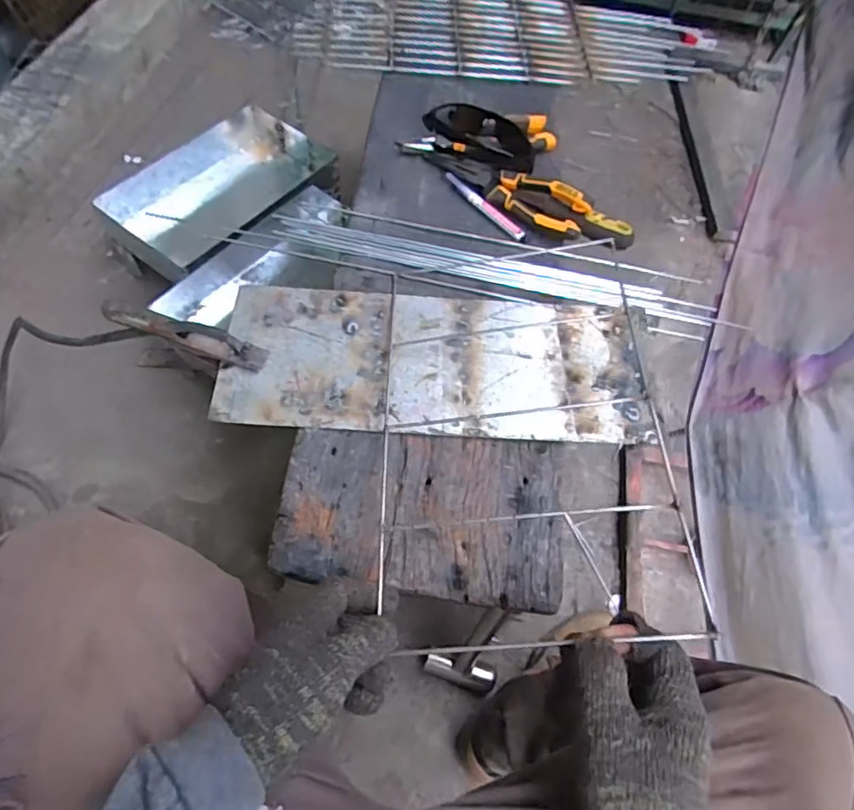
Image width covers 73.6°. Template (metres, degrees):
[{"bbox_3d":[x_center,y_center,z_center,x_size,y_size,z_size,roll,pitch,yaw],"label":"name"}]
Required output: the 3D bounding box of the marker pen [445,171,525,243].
[{"bbox_3d":[0.067,-0.231,0.663,0.124,0.010,0.014,42,65,18],"label":"marker pen"}]

